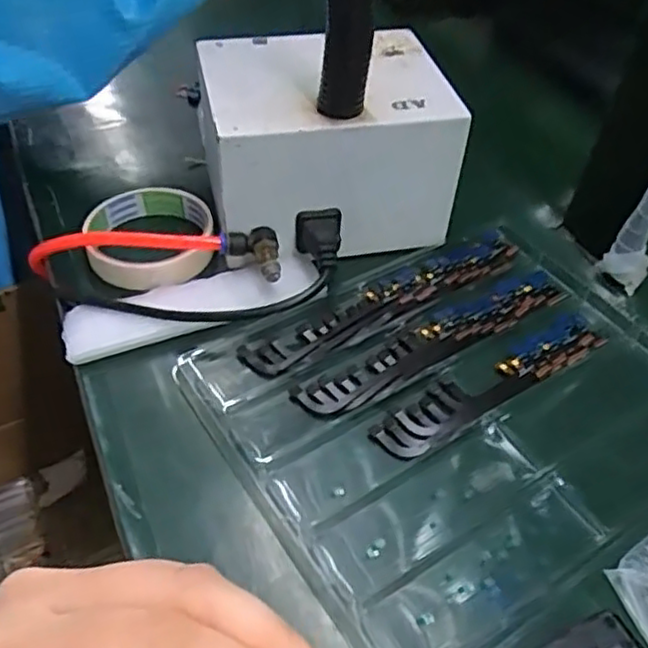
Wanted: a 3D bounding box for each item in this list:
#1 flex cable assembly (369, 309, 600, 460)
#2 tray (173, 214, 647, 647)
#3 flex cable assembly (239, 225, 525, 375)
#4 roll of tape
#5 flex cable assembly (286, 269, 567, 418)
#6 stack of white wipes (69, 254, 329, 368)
[{"bbox_3d":[0.101,0.034,0.390,0.166,0.011,0.030,-27,53,-23],"label":"flex cable assembly"},{"bbox_3d":[0.088,0.041,0.386,0.276,0.016,0.215,-26,53,-22],"label":"tray"},{"bbox_3d":[0.045,-0.016,0.435,0.211,0.009,0.032,-26,53,-22],"label":"flex cable assembly"},{"bbox_3d":[-0.116,-0.060,0.455,0.084,0.027,0.094,-15,50,-13],"label":"roll of tape"},{"bbox_3d":[0.072,0.010,0.410,0.195,0.012,0.033,-27,53,-23],"label":"flex cable assembly"},{"bbox_3d":[-0.078,-0.013,0.418,0.162,0.013,0.044,-16,50,-14],"label":"stack of white wipes"}]

